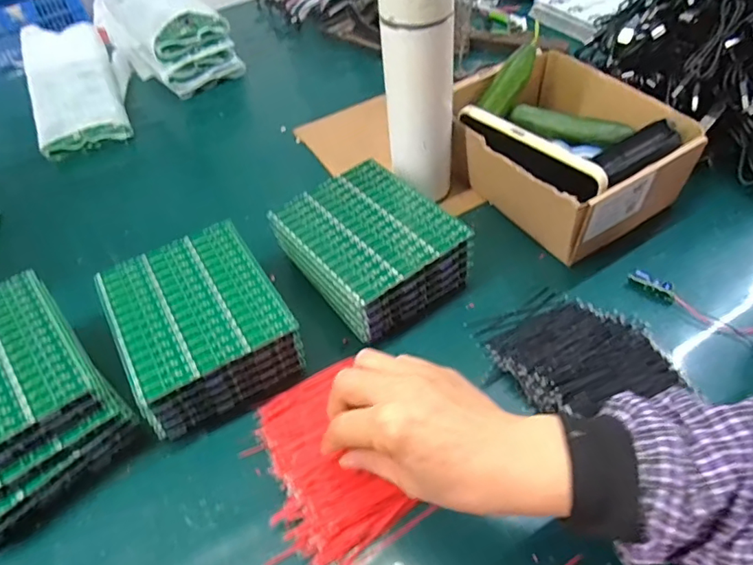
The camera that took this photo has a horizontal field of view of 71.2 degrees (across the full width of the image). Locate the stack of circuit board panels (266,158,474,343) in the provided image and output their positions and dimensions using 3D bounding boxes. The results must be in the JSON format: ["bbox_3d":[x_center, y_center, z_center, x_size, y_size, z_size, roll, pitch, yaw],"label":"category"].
[{"bbox_3d":[-0.007,-0.034,0.502,0.127,0.066,0.149,-34,52,-22],"label":"stack of circuit board panels"}]

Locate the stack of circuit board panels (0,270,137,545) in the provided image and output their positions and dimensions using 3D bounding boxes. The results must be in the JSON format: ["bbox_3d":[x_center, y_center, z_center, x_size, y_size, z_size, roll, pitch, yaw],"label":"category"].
[{"bbox_3d":[-0.282,0.087,0.400,0.131,0.075,0.164,-36,53,-24],"label":"stack of circuit board panels"}]

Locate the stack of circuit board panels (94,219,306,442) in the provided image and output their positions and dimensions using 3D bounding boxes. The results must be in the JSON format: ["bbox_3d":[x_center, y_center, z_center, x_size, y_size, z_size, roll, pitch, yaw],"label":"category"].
[{"bbox_3d":[-0.151,0.034,0.455,0.127,0.066,0.148,-26,49,-17],"label":"stack of circuit board panels"}]

